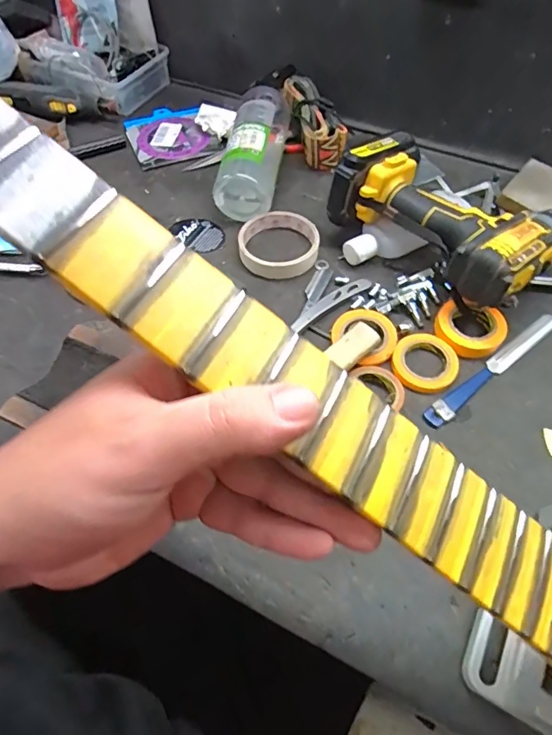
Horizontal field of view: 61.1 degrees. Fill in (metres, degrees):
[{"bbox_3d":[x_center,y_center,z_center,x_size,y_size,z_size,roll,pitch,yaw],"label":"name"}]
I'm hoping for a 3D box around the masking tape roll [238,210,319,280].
[{"bbox_3d":[0.003,-0.132,0.500,0.083,0.018,0.087,0,57,1],"label":"masking tape roll"}]

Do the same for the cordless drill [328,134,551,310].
[{"bbox_3d":[0.181,-0.155,0.471,0.173,0.085,0.204,-39,64,-22],"label":"cordless drill"}]

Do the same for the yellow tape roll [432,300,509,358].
[{"bbox_3d":[0.180,-0.038,0.434,0.058,0.018,0.059,0,57,1],"label":"yellow tape roll"}]

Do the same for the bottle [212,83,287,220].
[{"bbox_3d":[-0.021,-0.261,0.553,0.066,0.073,0.182,9,58,7],"label":"bottle"}]

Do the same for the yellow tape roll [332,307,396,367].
[{"bbox_3d":[0.085,-0.033,0.433,0.061,0.012,0.058,0,57,1],"label":"yellow tape roll"}]

